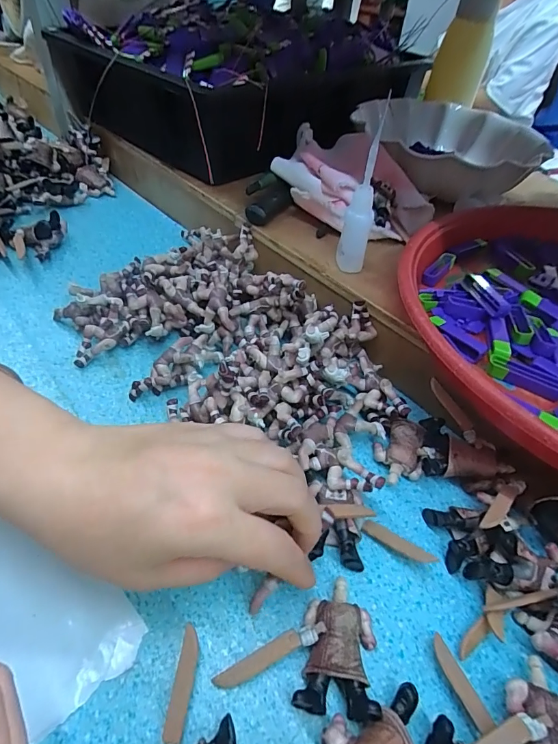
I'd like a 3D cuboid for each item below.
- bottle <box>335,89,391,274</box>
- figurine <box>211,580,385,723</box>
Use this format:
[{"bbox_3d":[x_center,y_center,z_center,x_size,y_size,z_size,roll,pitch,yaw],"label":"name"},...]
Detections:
[{"bbox_3d":[0.064,-0.135,0.317,0.023,0.115,0.030,13,47,6],"label":"bottle"},{"bbox_3d":[0.018,0.145,0.196,0.075,0.015,0.052,-24,54,-26],"label":"figurine"}]

